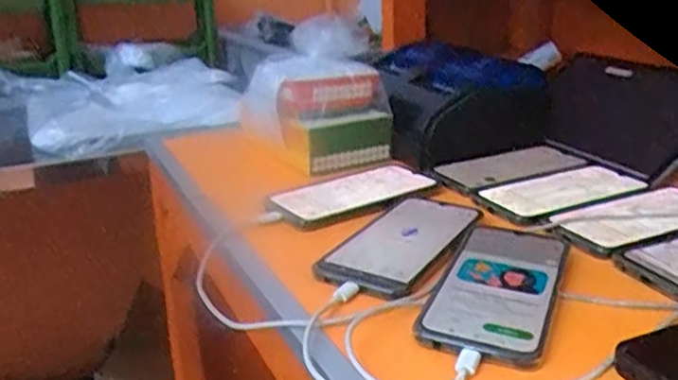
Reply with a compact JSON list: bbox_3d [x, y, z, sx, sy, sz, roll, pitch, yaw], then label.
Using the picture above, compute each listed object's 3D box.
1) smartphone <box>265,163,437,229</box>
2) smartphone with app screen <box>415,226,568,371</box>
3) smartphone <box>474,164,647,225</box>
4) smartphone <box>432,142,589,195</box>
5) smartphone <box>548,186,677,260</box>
[{"bbox_3d":[0.015,-0.002,0.648,0.176,0.011,0.087,-14,24,-33],"label":"smartphone"},{"bbox_3d":[0.114,0.066,0.471,0.078,0.009,0.165,8,22,23],"label":"smartphone with app screen"},{"bbox_3d":[0.217,0.002,0.646,0.160,0.007,0.085,-10,22,-24],"label":"smartphone"},{"bbox_3d":[0.184,-0.029,0.712,0.163,0.009,0.079,-12,23,-28],"label":"smartphone"},{"bbox_3d":[0.264,0.023,0.574,0.172,0.005,0.083,-8,21,-19],"label":"smartphone"}]

